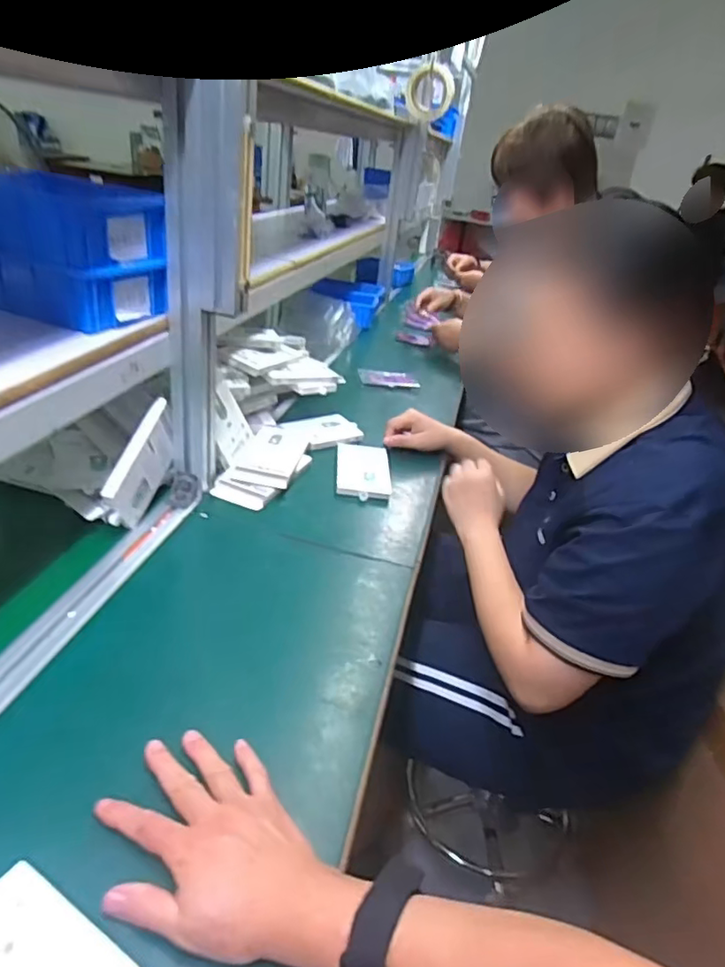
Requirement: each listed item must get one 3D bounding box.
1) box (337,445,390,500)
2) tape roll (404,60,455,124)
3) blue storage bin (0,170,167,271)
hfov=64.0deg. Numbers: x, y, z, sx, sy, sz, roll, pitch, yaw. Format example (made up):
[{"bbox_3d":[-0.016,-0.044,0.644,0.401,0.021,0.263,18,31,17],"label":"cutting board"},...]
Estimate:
[{"bbox_3d":[0.002,-0.022,0.871,0.079,0.009,0.147,5,30,-5],"label":"box"},{"bbox_3d":[0.172,-0.999,1.479,0.121,0.129,0.030,9,55,2],"label":"tape roll"},{"bbox_3d":[-0.315,-0.274,0.596,0.176,0.062,0.112,19,32,19],"label":"blue storage bin"}]

